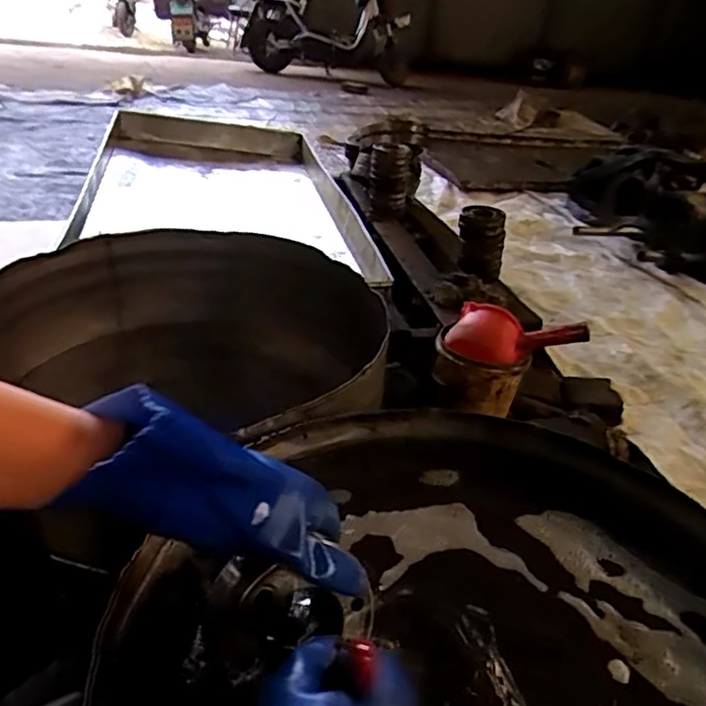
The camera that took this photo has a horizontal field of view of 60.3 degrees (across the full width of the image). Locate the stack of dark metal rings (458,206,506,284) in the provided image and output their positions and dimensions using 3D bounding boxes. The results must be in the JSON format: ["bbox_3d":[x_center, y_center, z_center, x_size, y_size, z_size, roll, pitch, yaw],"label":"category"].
[{"bbox_3d":[0.340,-0.294,1.612,0.110,0.158,0.123,4,32,-3],"label":"stack of dark metal rings"}]

